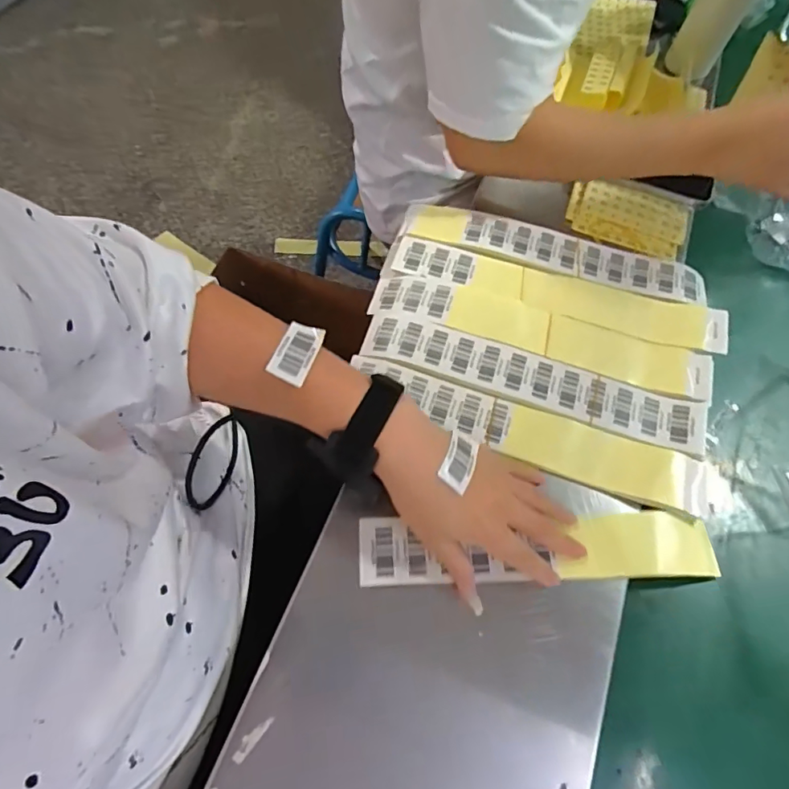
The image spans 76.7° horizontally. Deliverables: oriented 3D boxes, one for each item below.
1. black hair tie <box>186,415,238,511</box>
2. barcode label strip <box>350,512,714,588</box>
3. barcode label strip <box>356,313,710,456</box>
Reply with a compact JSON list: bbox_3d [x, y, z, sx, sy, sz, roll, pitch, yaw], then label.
[{"bbox_3d":[-0.165,0.059,0.456,0.010,0.052,0.097,-5,42,17],"label":"black hair tie"},{"bbox_3d":[0.116,0.124,0.402,0.286,0.008,0.050,0,65,-3],"label":"barcode label strip"},{"bbox_3d":[0.126,-0.016,0.461,0.318,0.010,0.056,17,65,5],"label":"barcode label strip"}]

